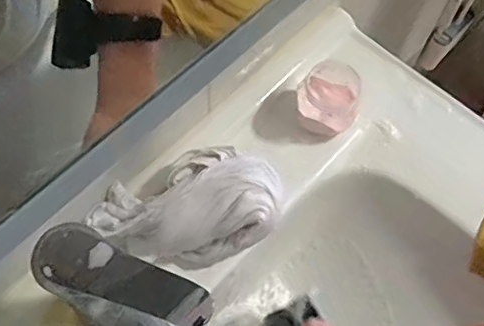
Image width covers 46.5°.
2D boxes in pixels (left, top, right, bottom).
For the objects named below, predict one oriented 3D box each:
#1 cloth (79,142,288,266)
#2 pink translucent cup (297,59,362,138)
[{"bbox_3d":[-0.047,0.042,0.498,0.168,0.055,0.092,-16,65,-10],"label":"cloth"},{"bbox_3d":[0.089,-0.068,0.569,0.060,0.053,0.060,15,64,5],"label":"pink translucent cup"}]

